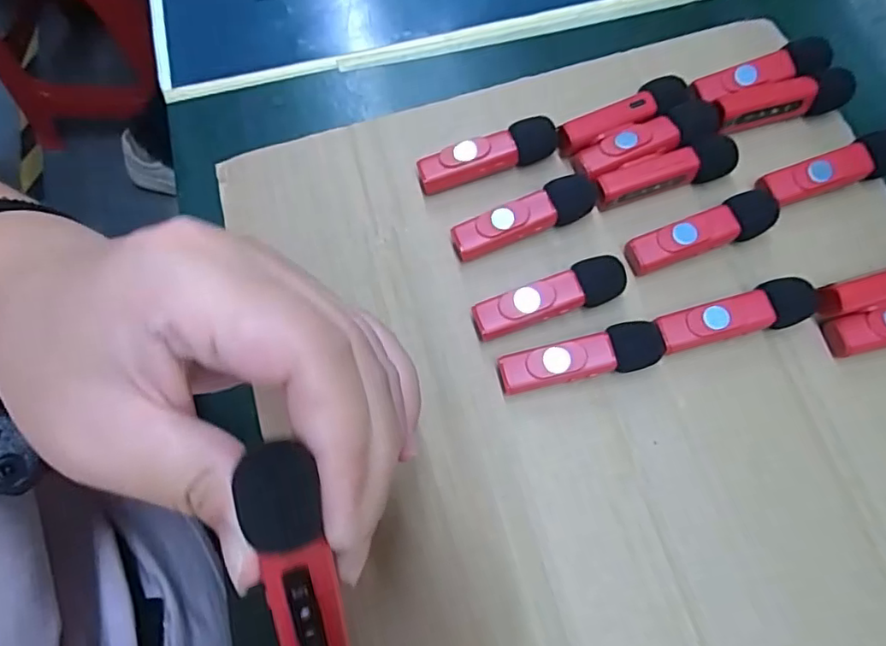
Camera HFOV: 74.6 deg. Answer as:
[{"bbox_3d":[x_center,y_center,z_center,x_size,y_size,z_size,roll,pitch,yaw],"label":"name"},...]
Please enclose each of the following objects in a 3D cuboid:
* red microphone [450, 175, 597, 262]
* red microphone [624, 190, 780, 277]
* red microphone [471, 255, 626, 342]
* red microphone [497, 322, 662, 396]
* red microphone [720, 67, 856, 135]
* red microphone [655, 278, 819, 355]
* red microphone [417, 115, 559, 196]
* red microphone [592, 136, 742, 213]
[{"bbox_3d":[0.036,-0.046,0.258,0.065,0.017,0.016,-20,72,-10],"label":"red microphone"},{"bbox_3d":[0.112,-0.039,0.252,0.066,0.017,0.017,-17,72,-9],"label":"red microphone"},{"bbox_3d":[0.044,-0.010,0.246,0.064,0.017,0.017,-16,72,-9],"label":"red microphone"},{"bbox_3d":[0.056,0.015,0.236,0.066,0.014,0.018,-11,71,-7],"label":"red microphone"},{"bbox_3d":[0.157,-0.101,0.269,0.064,0.018,0.016,-13,71,-8],"label":"red microphone"},{"bbox_3d":[0.119,-0.002,0.240,0.063,0.016,0.018,-12,71,-7],"label":"red microphone"},{"bbox_3d":[0.021,-0.077,0.270,0.065,0.017,0.015,-16,72,-9],"label":"red microphone"},{"bbox_3d":[0.100,-0.067,0.262,0.065,0.017,0.015,-15,72,-8],"label":"red microphone"}]

